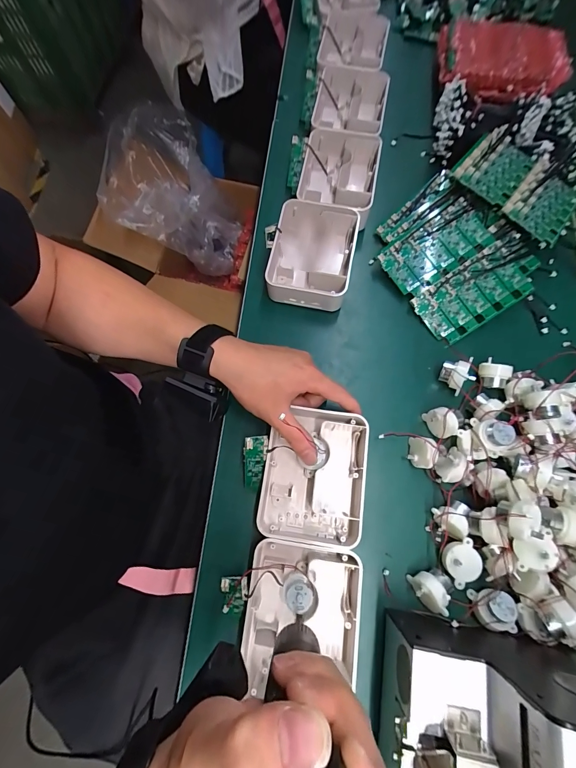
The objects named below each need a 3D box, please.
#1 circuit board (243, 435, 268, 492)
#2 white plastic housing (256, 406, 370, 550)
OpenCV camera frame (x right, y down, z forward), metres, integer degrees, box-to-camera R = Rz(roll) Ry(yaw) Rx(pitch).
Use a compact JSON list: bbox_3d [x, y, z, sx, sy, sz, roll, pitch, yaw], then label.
[{"bbox_3d":[-0.035,0.083,0.336,0.023,0.009,0.066,9,113,2],"label":"circuit board"},{"bbox_3d":[0.028,0.094,0.339,0.103,0.045,0.126,9,74,2],"label":"white plastic housing"}]

